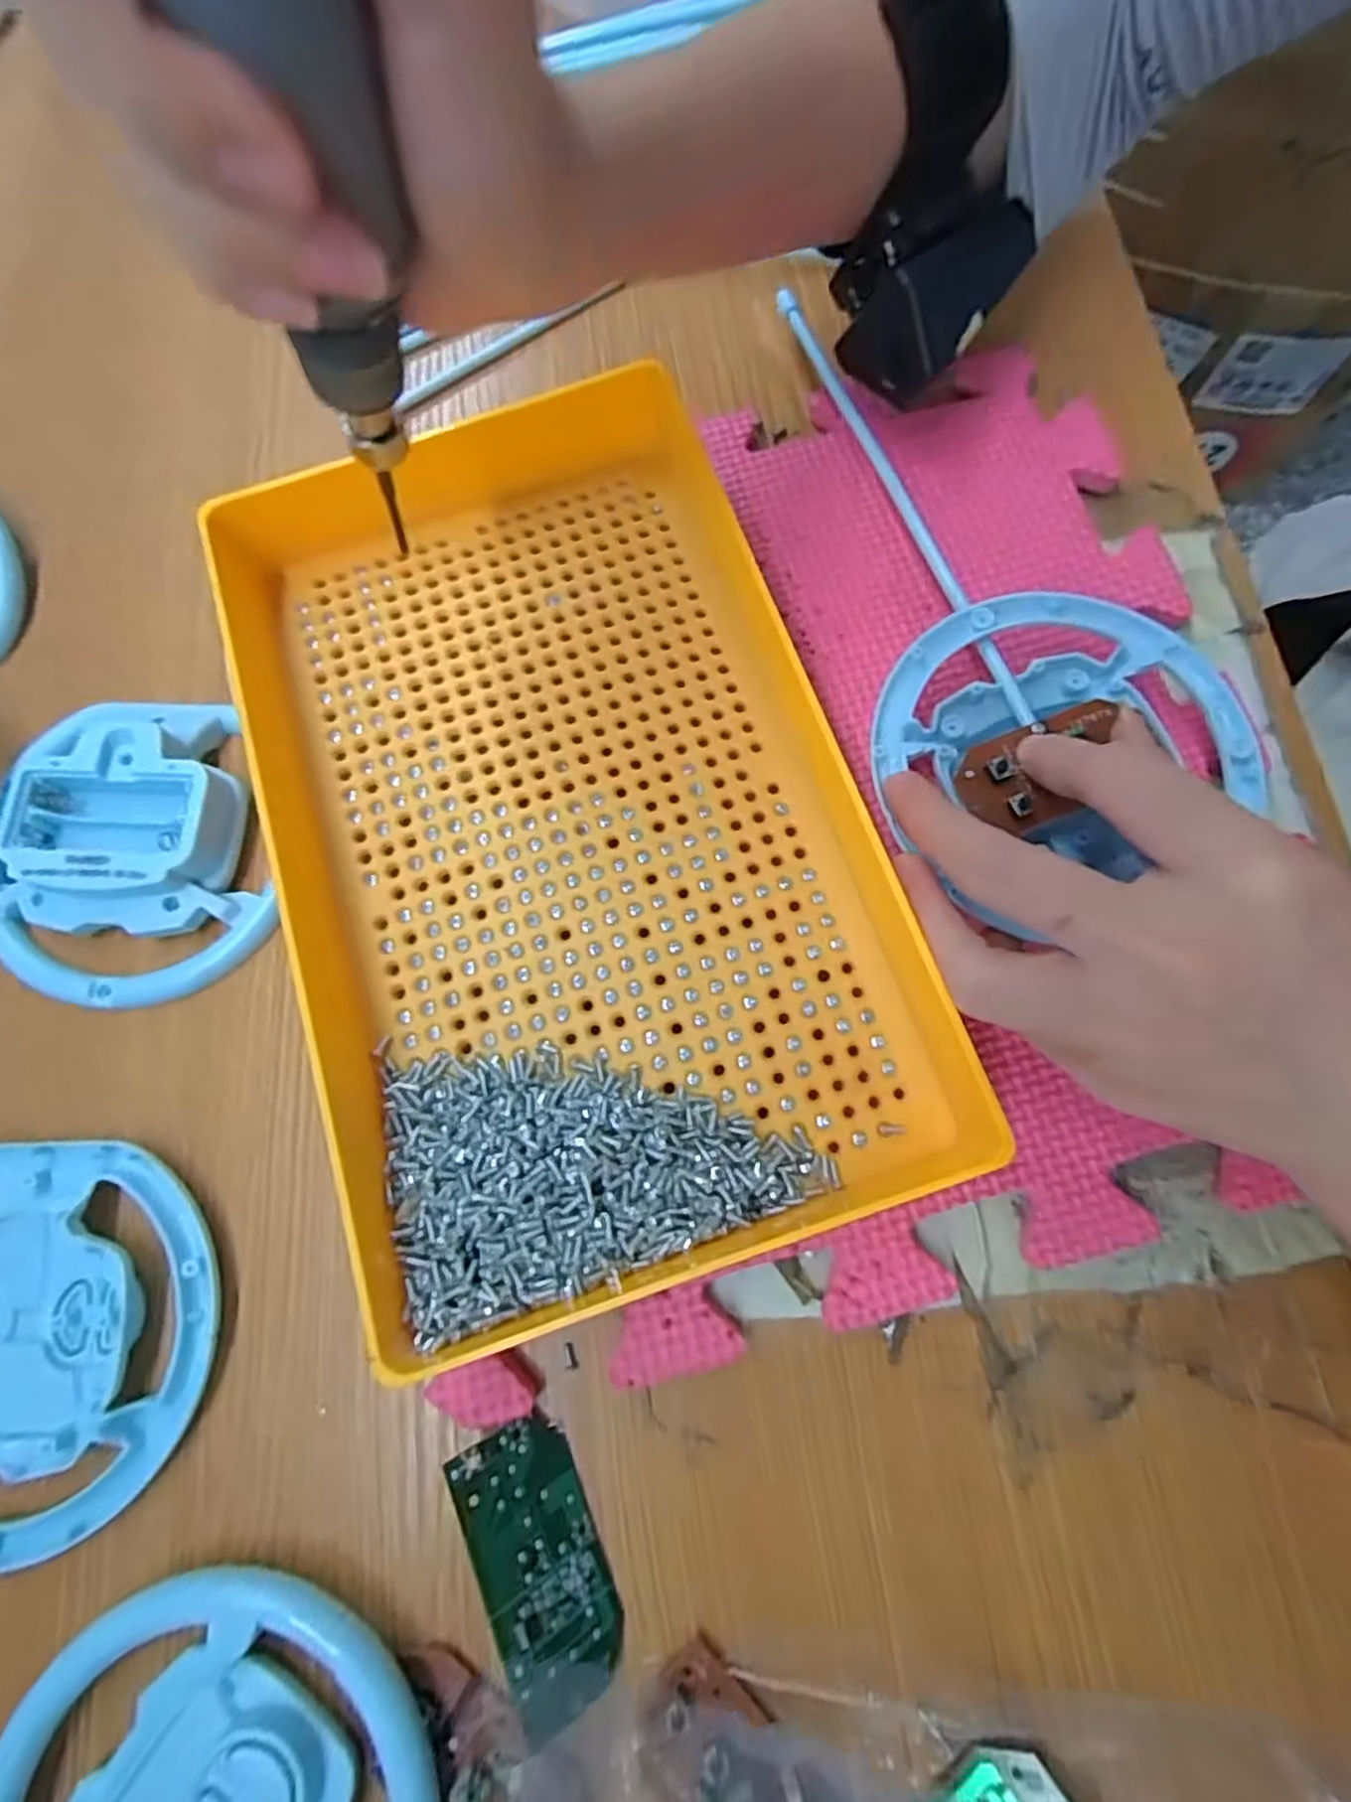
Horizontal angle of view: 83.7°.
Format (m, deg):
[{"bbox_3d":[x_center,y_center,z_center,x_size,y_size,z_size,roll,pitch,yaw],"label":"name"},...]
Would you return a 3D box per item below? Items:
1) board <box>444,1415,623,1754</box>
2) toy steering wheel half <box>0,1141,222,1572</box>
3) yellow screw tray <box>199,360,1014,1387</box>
[{"bbox_3d":[-0.032,0.160,0.183,0.028,0.004,0.059,-14,71,-34],"label":"board"},{"bbox_3d":[-0.177,0.118,0.200,0.105,0.011,0.101,0,76,1],"label":"toy steering wheel half"},{"bbox_3d":[-0.036,-0.032,0.214,0.162,0.039,0.260,-18,77,-4],"label":"yellow screw tray"}]

